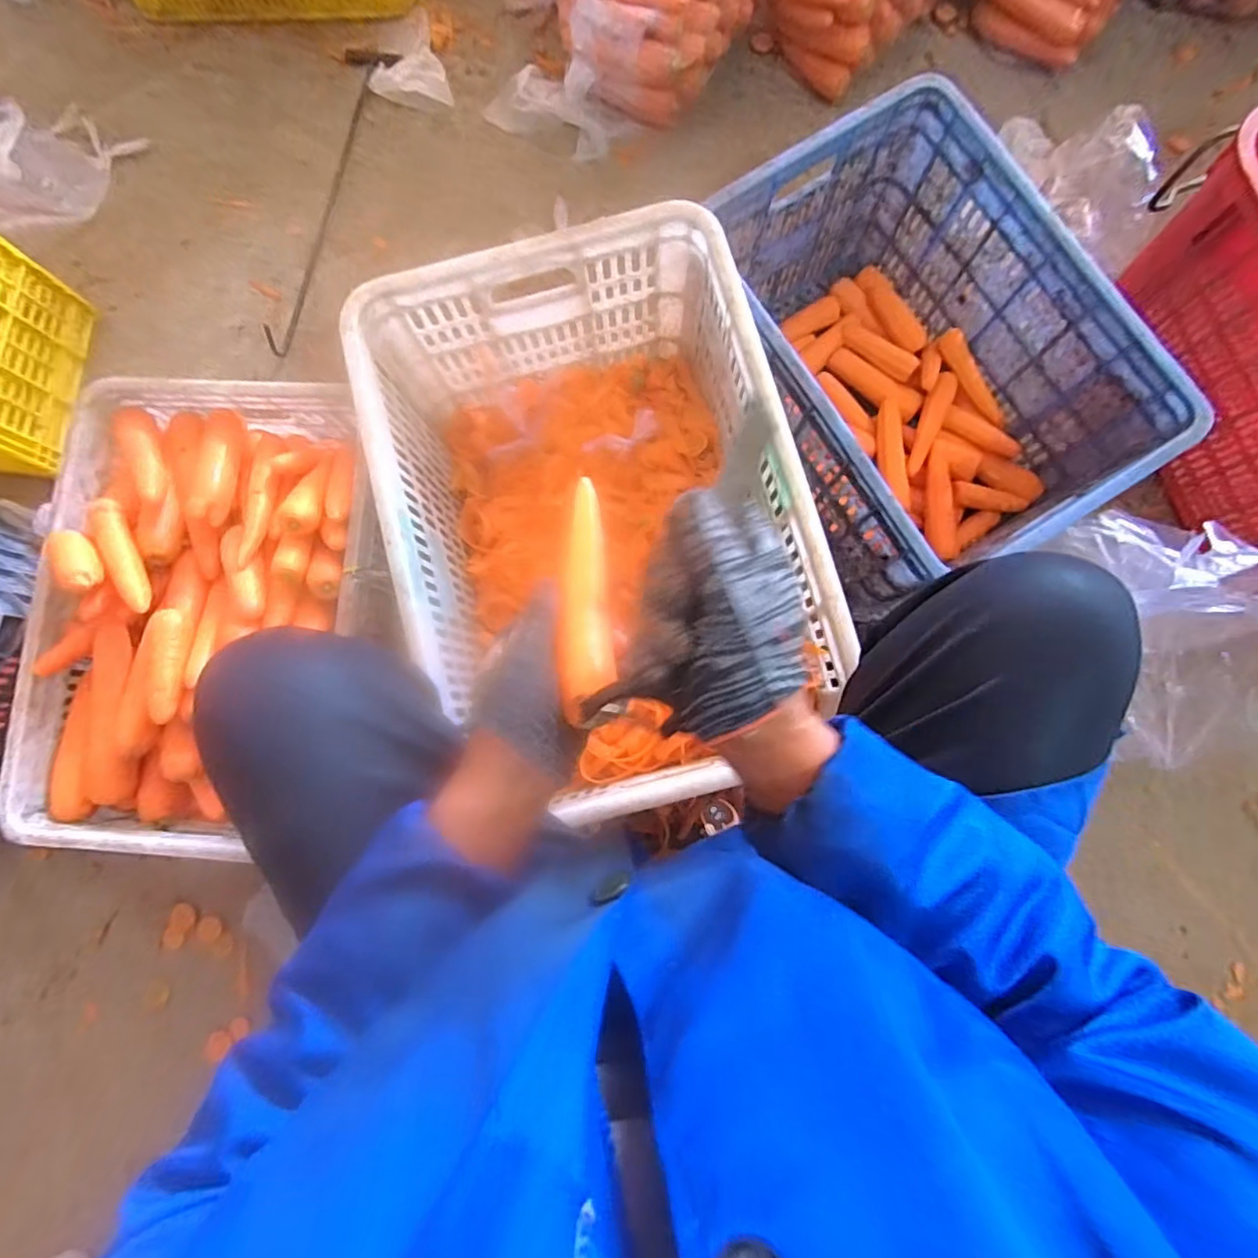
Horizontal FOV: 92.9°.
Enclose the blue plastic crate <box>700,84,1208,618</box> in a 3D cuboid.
[{"bbox_3d":[0.355,-0.332,0.787,0.359,0.260,0.515,-32,83,-2],"label":"blue plastic crate"}]

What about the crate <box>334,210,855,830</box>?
[{"bbox_3d":[-0.043,-0.129,0.728,0.433,0.257,0.563,-15,83,1],"label":"crate"}]

